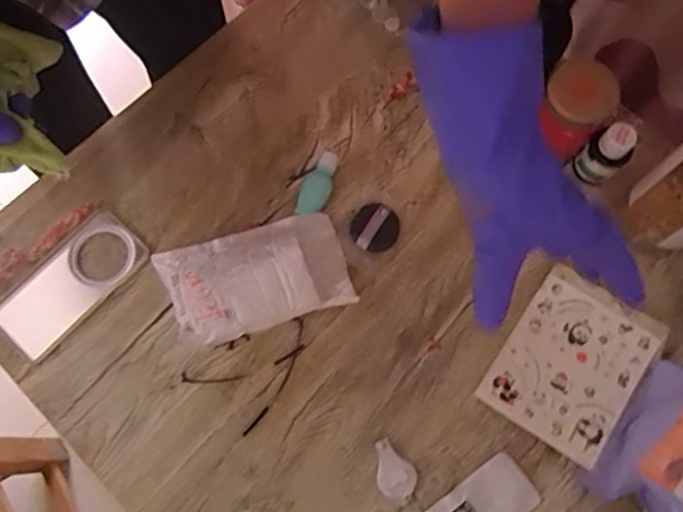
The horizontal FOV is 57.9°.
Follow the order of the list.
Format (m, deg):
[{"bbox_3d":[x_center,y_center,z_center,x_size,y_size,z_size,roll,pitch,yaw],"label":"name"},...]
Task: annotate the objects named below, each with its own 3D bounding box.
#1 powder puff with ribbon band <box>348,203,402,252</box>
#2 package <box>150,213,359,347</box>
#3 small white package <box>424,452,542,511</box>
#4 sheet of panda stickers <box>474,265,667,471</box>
[{"bbox_3d":[0.036,-0.030,0.664,0.052,0.013,0.051,-37,77,-8],"label":"powder puff with ribbon band"},{"bbox_3d":[-0.089,0.021,0.634,0.189,0.054,0.112,-18,75,-3],"label":"package"},{"bbox_3d":[0.132,0.243,0.589,0.107,0.005,0.059,-35,76,-8],"label":"small white package"},{"bbox_3d":[0.233,0.110,0.624,0.127,0.010,0.163,34,78,10],"label":"sheet of panda stickers"}]

